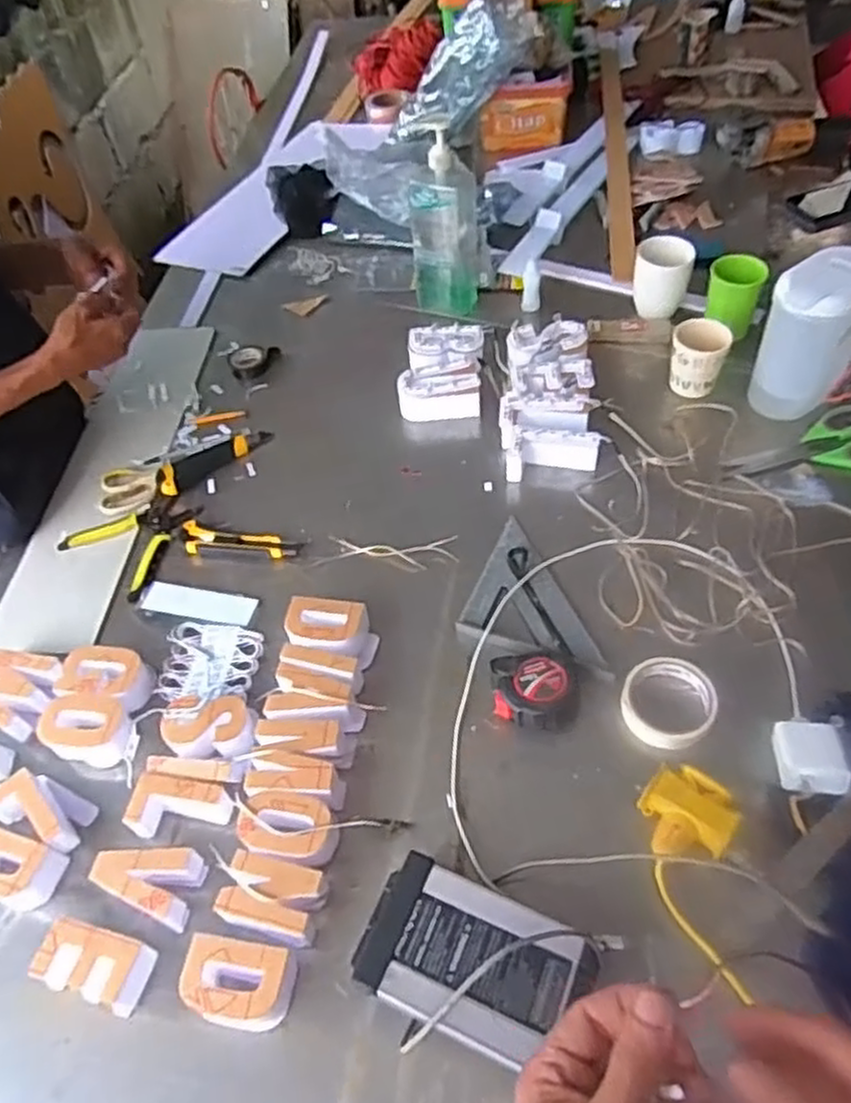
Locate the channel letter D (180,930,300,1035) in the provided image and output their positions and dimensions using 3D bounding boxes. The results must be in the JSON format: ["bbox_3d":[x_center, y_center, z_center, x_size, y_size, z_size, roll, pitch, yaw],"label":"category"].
[{"bbox_3d":[-0.151,0.353,0.622,0.091,0.055,0.061,2,52,8],"label":"channel letter D"}]

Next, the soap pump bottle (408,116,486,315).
[{"bbox_3d":[0.030,-0.482,1.126,0.105,0.267,0.057,-5,52,3],"label":"soap pump bottle"}]

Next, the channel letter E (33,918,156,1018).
[{"bbox_3d":[-0.275,0.350,0.644,0.081,0.054,0.054,11,54,15],"label":"channel letter E"}]

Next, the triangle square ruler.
[{"bbox_3d":[0.098,0.066,0.848,0.126,0.016,0.226,-21,53,-10],"label":"triangle square ruler"}]

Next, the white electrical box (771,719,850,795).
[{"bbox_3d":[0.350,0.188,0.692,0.059,0.027,0.070,5,54,7],"label":"white electrical box"}]

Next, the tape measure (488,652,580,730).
[{"bbox_3d":[0.112,0.140,0.767,0.086,0.041,0.085,-3,52,4],"label":"tape measure"}]

